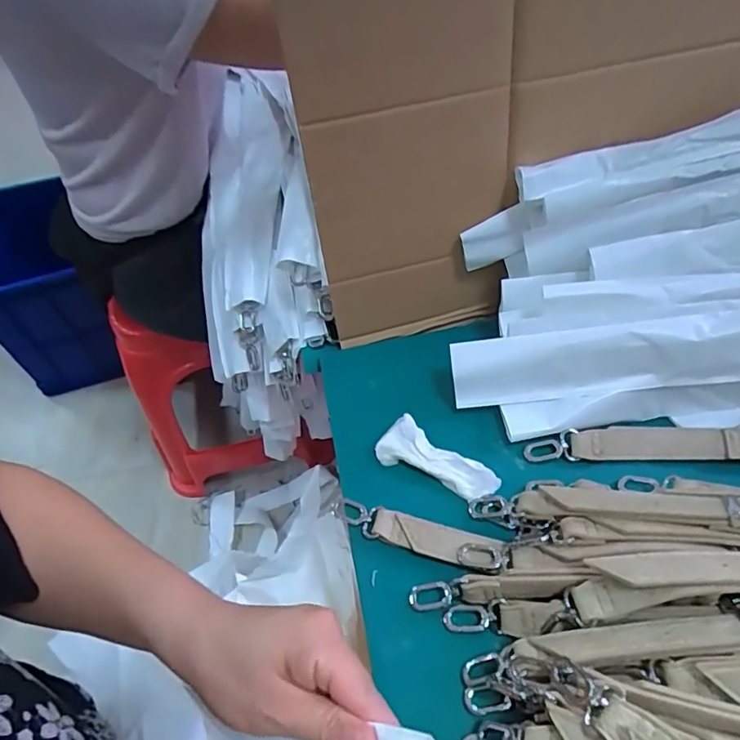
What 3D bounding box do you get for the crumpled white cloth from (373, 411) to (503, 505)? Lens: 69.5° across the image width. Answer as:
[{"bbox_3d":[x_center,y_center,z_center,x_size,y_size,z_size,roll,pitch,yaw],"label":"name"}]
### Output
[{"bbox_3d":[0.051,0.073,0.420,0.095,0.009,0.041,29,59,25],"label":"crumpled white cloth"}]

